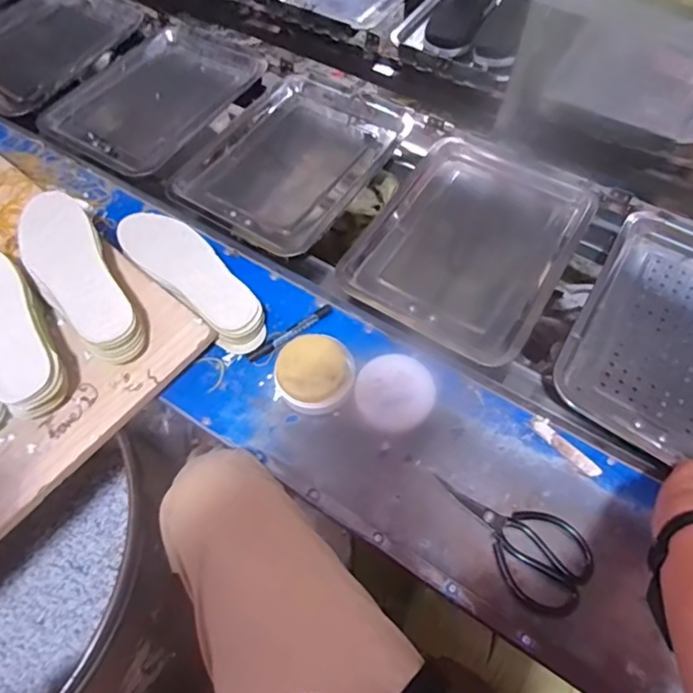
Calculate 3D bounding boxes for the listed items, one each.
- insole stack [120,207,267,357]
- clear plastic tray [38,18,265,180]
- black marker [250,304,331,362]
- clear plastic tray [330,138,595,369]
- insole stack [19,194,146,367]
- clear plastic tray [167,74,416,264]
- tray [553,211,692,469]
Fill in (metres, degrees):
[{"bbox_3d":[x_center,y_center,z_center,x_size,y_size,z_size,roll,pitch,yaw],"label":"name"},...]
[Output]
[{"bbox_3d":[-0.216,-0.100,0.736,0.273,0.066,0.086,39,73,18],"label":"insole stack"},{"bbox_3d":[-0.343,-0.455,0.941,0.278,0.020,0.349,31,65,17],"label":"clear plastic tray"},{"bbox_3d":[-0.077,-0.019,0.726,0.132,0.011,0.017,-33,65,-17],"label":"black marker"},{"bbox_3d":[0.179,-0.154,0.758,0.264,0.035,0.335,29,64,16],"label":"clear plastic tray"},{"bbox_3d":[-0.342,-0.091,0.672,0.098,0.061,0.268,-35,69,-17],"label":"insole stack"},{"bbox_3d":[-0.086,-0.308,0.853,0.266,0.026,0.351,30,65,17],"label":"clear plastic tray"},{"bbox_3d":[0.442,-0.008,0.674,0.268,0.046,0.341,29,69,15],"label":"tray"}]

